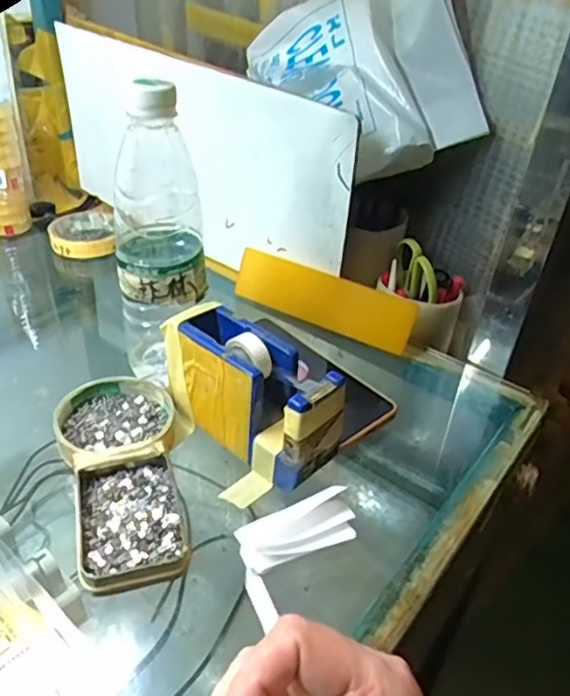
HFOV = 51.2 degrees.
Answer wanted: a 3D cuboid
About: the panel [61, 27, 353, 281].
[{"bbox_3d":[-0.104,-0.202,0.630,0.410,0.181,0.013,29,43,31],"label":"panel"}]

